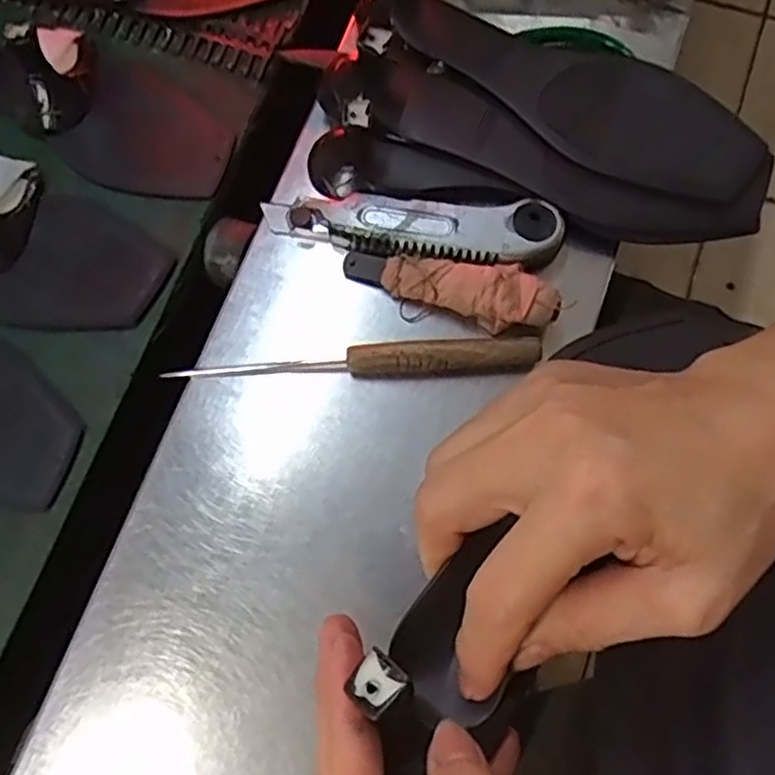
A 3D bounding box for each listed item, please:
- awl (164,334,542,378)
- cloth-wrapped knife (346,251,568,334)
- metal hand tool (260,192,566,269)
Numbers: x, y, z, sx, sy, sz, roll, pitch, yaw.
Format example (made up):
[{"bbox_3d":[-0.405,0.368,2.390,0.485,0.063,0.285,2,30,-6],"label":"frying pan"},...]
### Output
[{"bbox_3d":[-0.017,-0.010,0.373,0.188,0.023,0.022,-7,74,0],"label":"awl"},{"bbox_3d":[0.033,-0.056,0.384,0.117,0.024,0.029,14,76,16],"label":"cloth-wrapped knife"},{"bbox_3d":[0.012,-0.090,0.387,0.159,0.014,0.037,7,74,4],"label":"metal hand tool"}]

